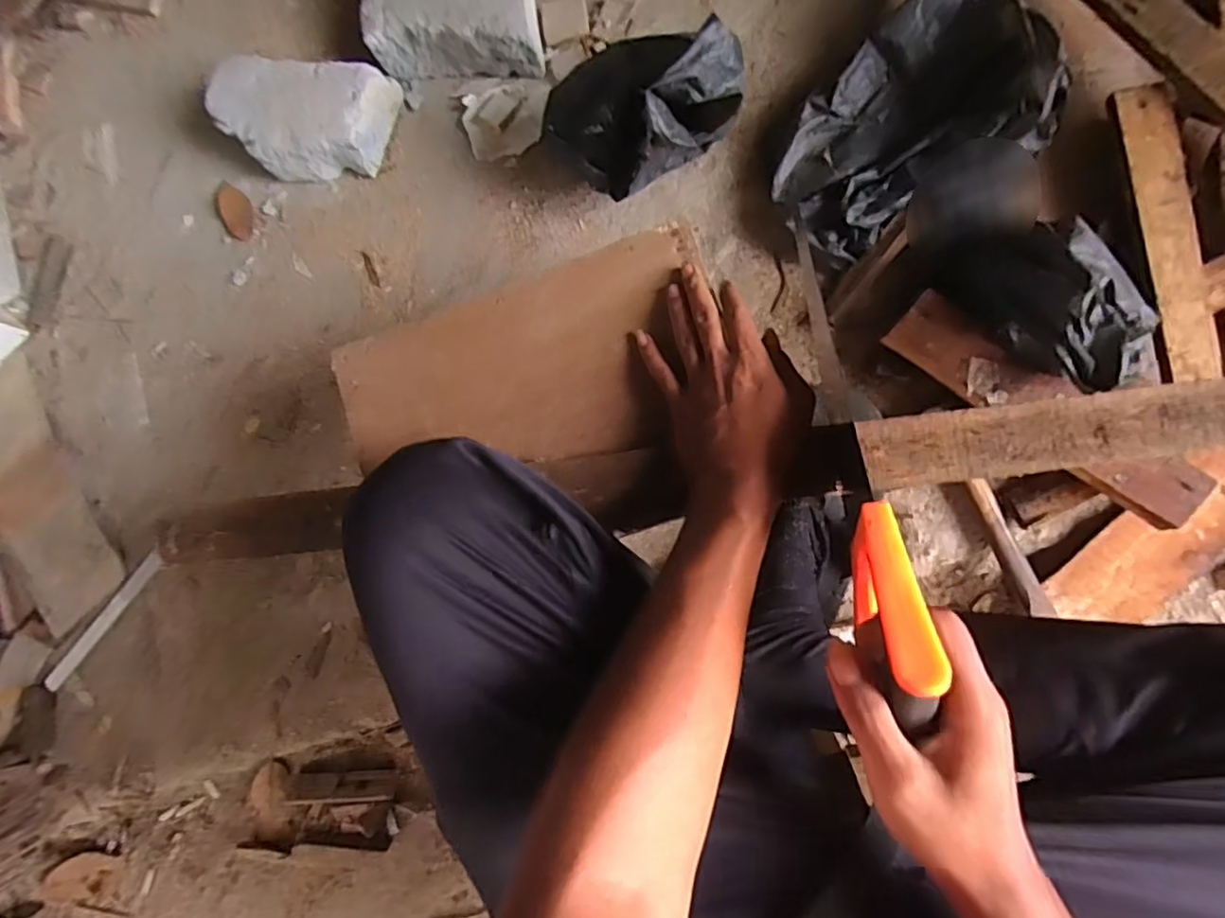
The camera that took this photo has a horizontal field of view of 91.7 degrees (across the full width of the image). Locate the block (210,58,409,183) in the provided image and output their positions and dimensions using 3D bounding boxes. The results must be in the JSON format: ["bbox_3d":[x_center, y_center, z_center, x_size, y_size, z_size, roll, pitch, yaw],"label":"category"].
[{"bbox_3d":[-0.372,-0.410,0.723,0.204,0.064,0.117,4,90,8],"label":"block"}]

